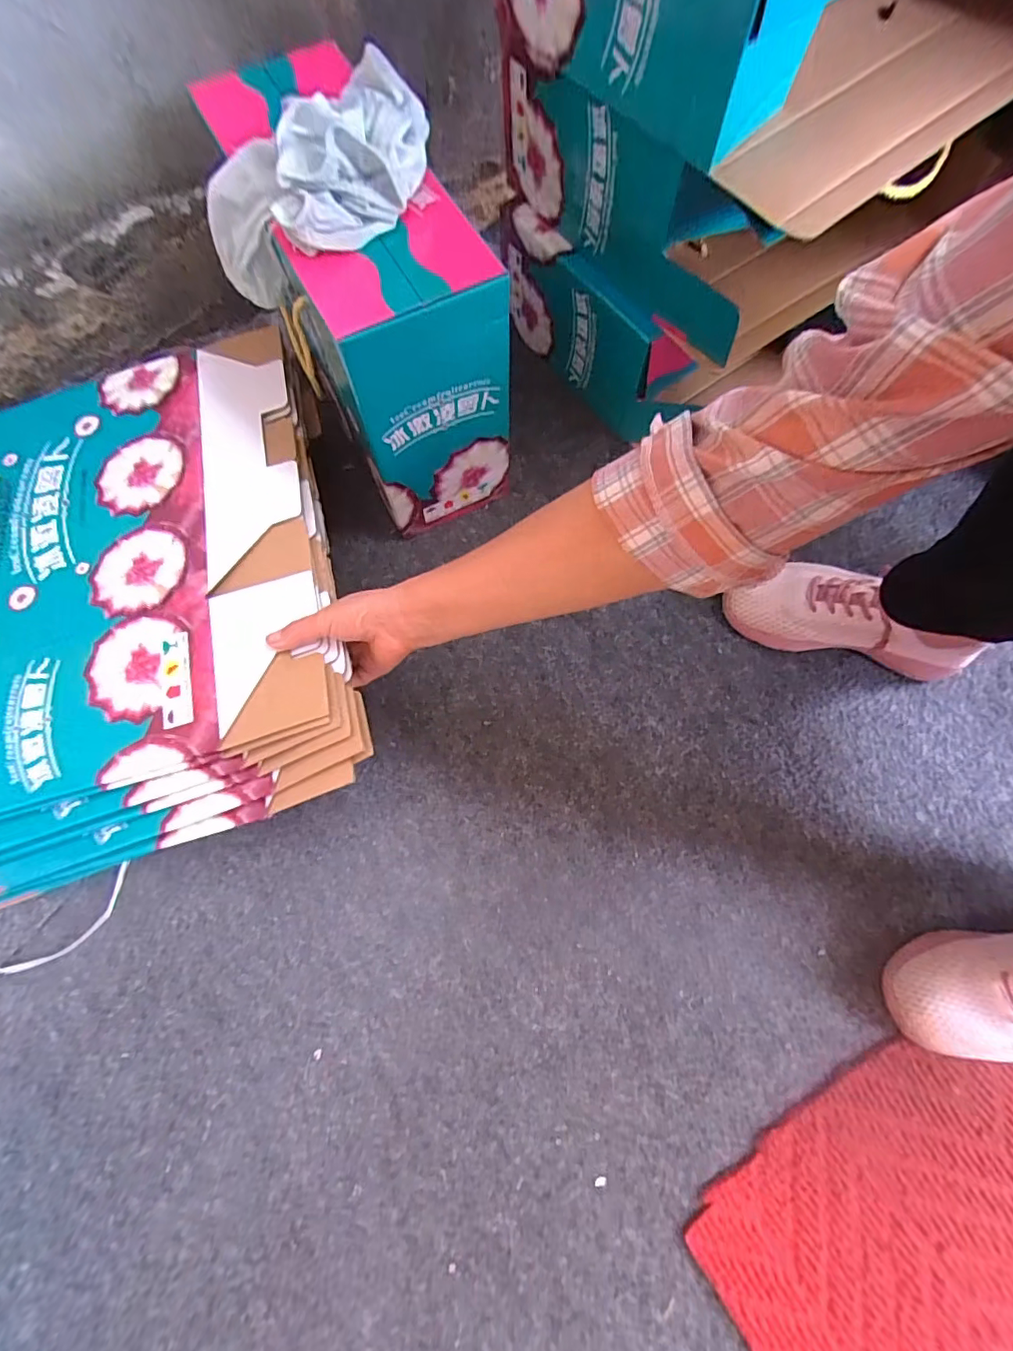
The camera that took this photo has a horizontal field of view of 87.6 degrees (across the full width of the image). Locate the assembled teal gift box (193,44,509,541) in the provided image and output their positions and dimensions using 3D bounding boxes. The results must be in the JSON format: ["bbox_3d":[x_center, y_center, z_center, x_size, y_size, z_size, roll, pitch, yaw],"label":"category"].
[{"bbox_3d":[-0.135,-0.365,0.547,0.143,0.255,0.340,-28,75,-7],"label":"assembled teal gift box"}]

